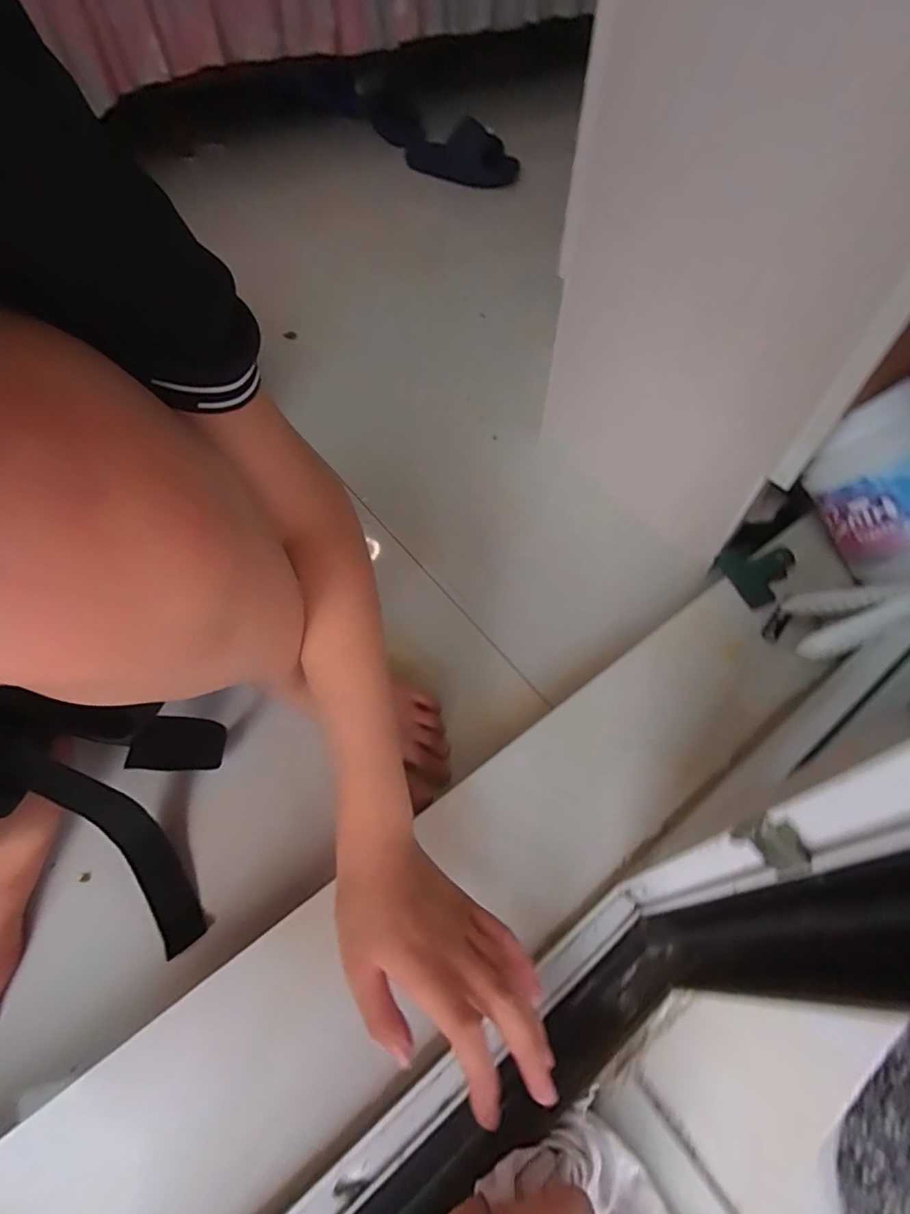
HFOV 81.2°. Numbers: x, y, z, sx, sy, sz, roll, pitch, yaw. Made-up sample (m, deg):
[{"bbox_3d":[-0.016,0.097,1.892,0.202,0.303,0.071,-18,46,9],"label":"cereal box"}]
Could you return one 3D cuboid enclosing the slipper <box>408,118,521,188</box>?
[{"bbox_3d":[0.010,-1.039,1.215,0.297,0.087,0.130,35,64,22],"label":"slipper"}]

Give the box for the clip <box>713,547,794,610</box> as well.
[{"bbox_3d":[0.283,-0.035,0.511,0.060,0.028,0.060,32,62,20],"label":"clip"}]

